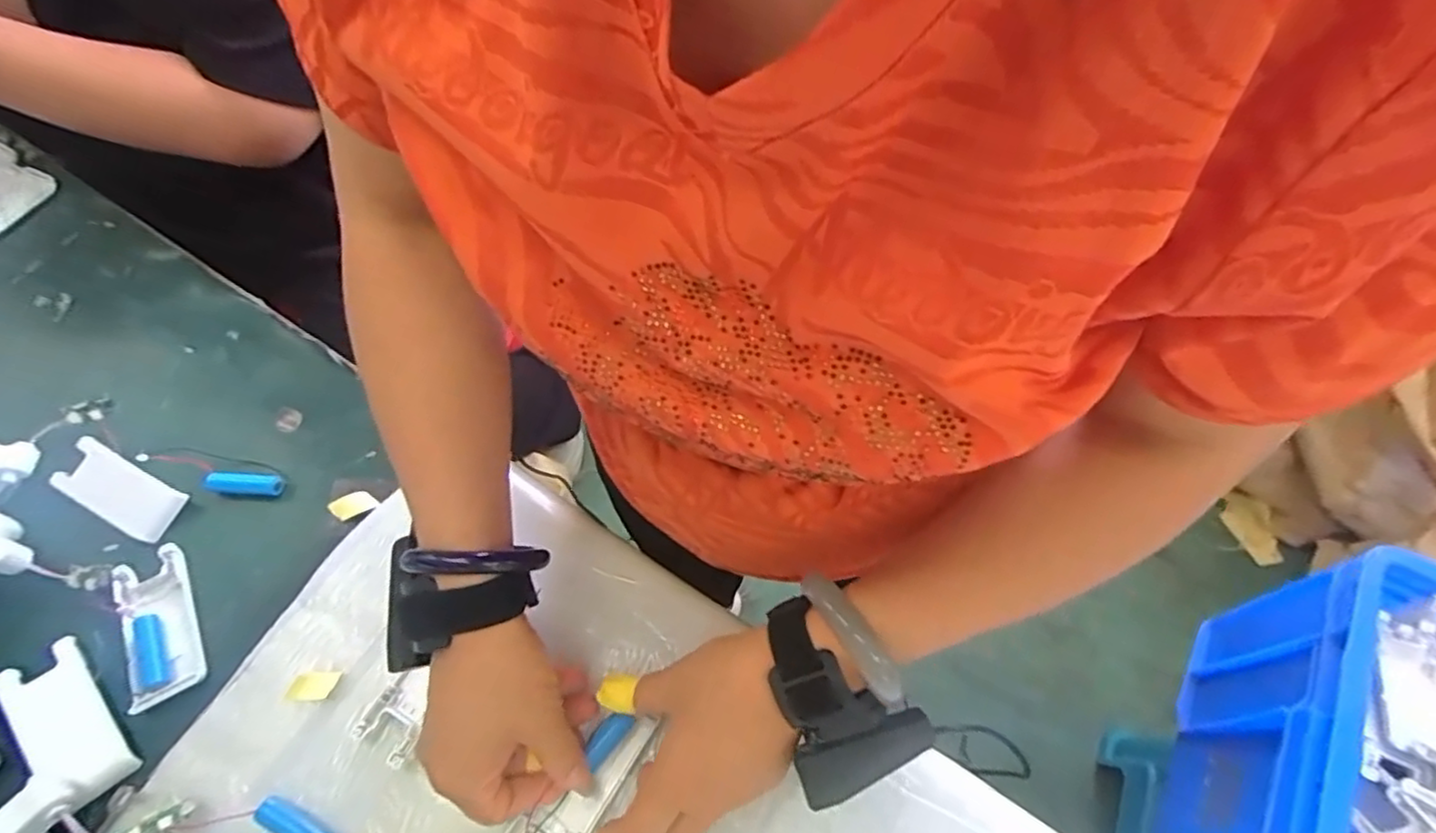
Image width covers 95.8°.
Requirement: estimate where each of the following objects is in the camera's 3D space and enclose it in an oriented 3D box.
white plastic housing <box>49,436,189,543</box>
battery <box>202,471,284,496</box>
[{"bbox_3d":[-0.430,0.052,0.465,0.096,0.013,0.039,23,57,13],"label":"white plastic housing"},{"bbox_3d":[-0.344,0.046,0.472,0.051,0.013,0.014,4,55,0],"label":"battery"}]

